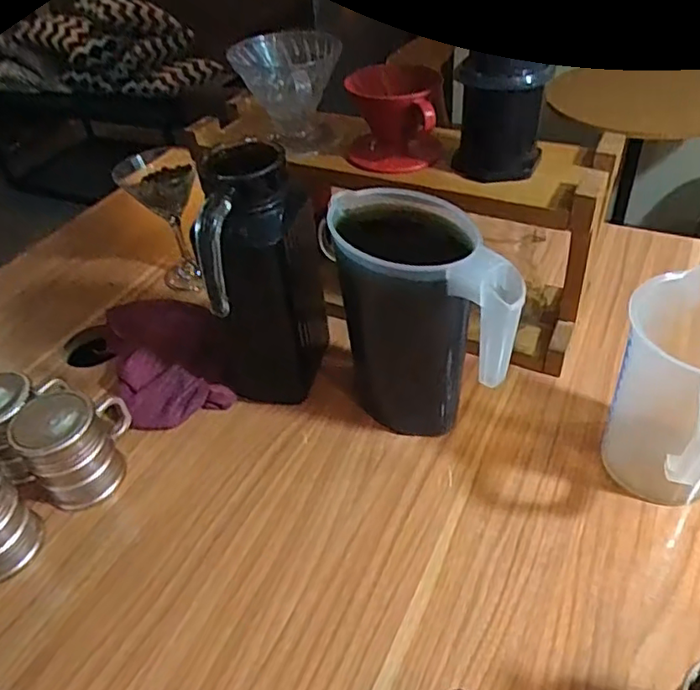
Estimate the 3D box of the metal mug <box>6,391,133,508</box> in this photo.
[{"bbox_3d":[-0.248,0.090,0.563,0.092,0.097,0.069,-27,45,-22],"label":"metal mug"}]

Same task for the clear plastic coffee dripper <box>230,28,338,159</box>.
[{"bbox_3d":[-0.061,-0.257,0.633,0.111,0.102,0.115,-6,42,0],"label":"clear plastic coffee dripper"}]

